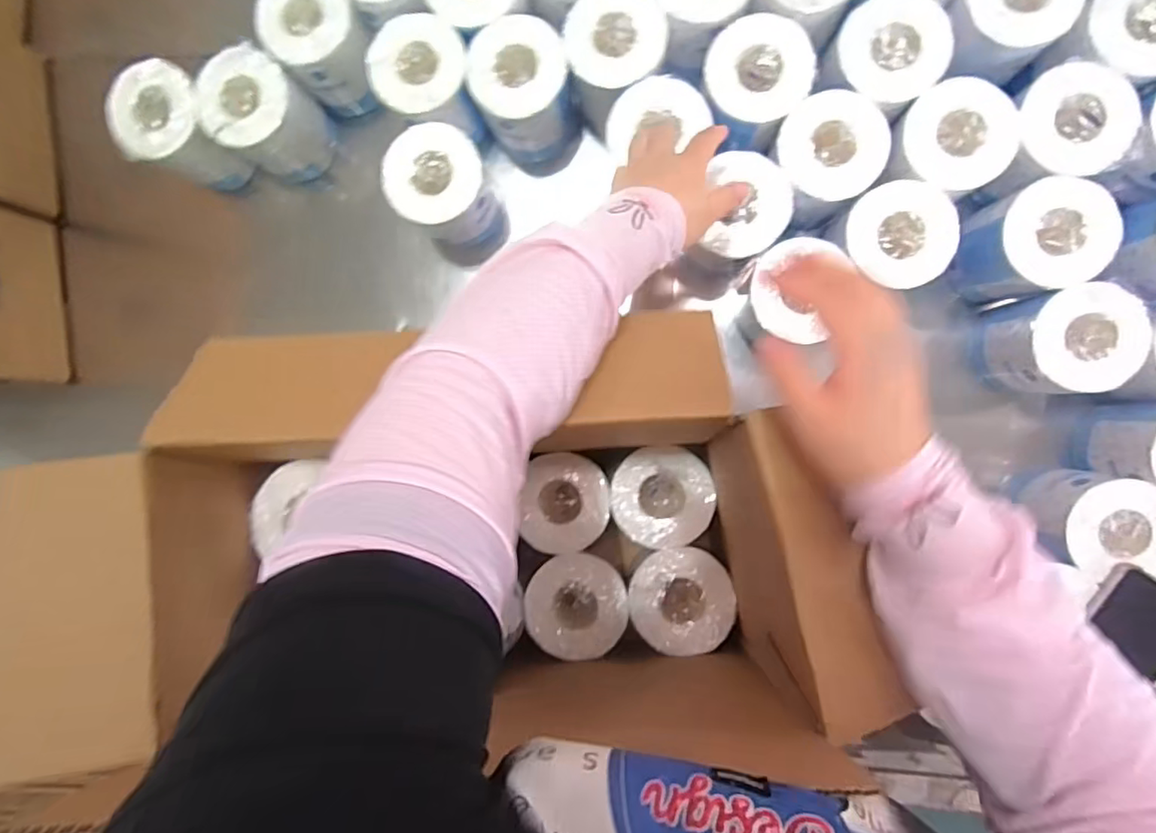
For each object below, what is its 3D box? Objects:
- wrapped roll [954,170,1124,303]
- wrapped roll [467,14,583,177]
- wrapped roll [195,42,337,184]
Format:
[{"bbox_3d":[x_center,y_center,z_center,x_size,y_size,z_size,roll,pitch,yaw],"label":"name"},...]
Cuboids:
[{"bbox_3d":[0.437,-0.166,0.572,0.108,0.099,0.102,-15,89,5],"label":"wrapped roll"},{"bbox_3d":[-0.056,-0.347,0.636,0.093,0.135,0.102,0,90,5],"label":"wrapped roll"},{"bbox_3d":[-0.344,-0.330,0.651,0.096,0.121,0.094,0,90,5],"label":"wrapped roll"}]

